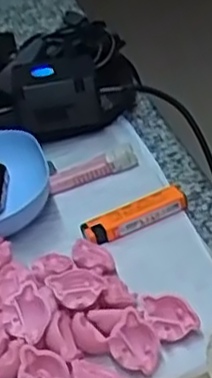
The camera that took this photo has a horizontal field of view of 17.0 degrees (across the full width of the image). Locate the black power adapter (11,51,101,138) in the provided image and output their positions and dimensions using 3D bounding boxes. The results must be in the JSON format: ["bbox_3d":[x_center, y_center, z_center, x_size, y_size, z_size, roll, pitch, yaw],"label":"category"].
[{"bbox_3d":[-0.049,-0.093,0.688,0.080,0.058,0.104,-14,33,-3],"label":"black power adapter"}]

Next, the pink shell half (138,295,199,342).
[{"bbox_3d":[0.038,0.079,0.436,0.031,0.018,0.025,-18,33,-8],"label":"pink shell half"}]

